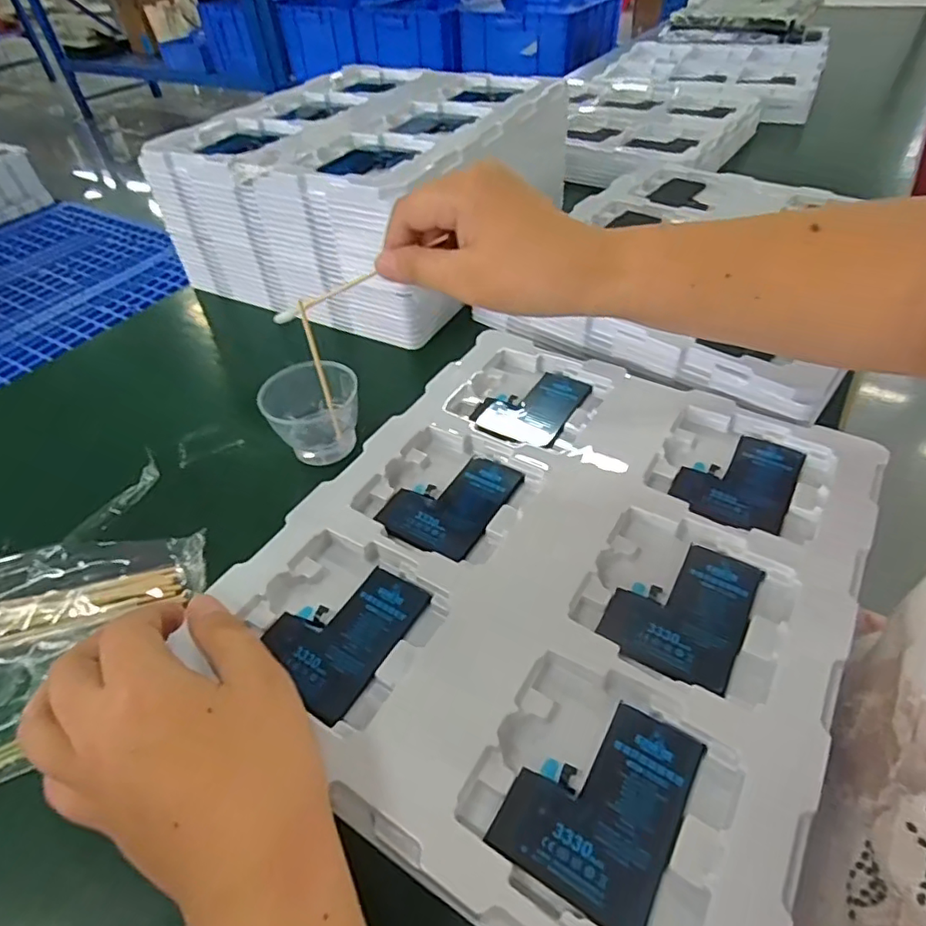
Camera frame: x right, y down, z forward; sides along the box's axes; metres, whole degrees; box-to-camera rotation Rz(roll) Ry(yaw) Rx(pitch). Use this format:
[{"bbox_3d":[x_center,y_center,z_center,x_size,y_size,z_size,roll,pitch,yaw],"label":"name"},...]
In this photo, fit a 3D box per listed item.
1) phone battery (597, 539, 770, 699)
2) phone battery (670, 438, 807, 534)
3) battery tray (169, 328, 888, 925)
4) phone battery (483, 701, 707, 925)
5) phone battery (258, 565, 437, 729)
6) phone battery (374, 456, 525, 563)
[{"bbox_3d":[0.109,0.070,0.286,0.060,0.004,0.076,23,52,24],"label":"phone battery"},{"bbox_3d":[0.163,0.009,0.341,0.060,0.006,0.079,24,52,24],"label":"phone battery"},{"bbox_3d":[0.052,0.046,0.312,0.269,0.016,0.314,23,52,24],"label":"battery tray"},{"bbox_3d":[0.055,0.132,0.229,0.060,0.004,0.076,23,52,24],"label":"phone battery"},{"bbox_3d":[-0.061,0.082,0.289,0.060,0.005,0.076,23,52,24],"label":"phone battery"},{"bbox_3d":[-0.007,0.021,0.343,0.062,0.005,0.077,23,52,24],"label":"phone battery"}]

